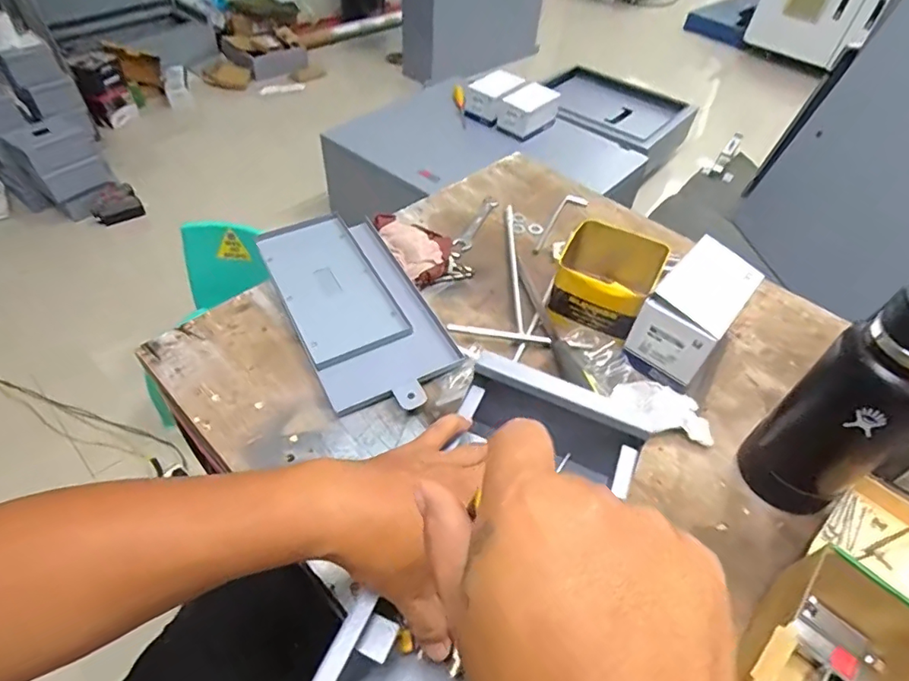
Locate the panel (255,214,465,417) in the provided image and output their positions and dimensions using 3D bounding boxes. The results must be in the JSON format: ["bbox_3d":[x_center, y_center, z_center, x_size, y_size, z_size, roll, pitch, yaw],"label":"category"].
[{"bbox_3d":[-0.126,-0.056,0.644,0.157,0.035,0.318,-21,51,-22],"label":"panel"}]

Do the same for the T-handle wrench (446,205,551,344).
[{"bbox_3d":[0.055,-0.103,0.722,0.121,0.028,0.274,2,46,-1],"label":"T-handle wrench"}]

